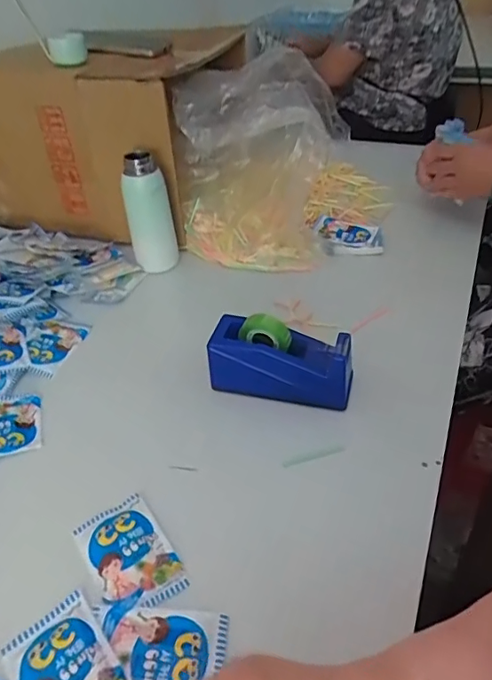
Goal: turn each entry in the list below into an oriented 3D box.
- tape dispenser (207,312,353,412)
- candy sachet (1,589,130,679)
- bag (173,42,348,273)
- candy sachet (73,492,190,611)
[{"bbox_3d":[0.039,0.022,0.551,0.147,0.087,0.056,8,40,15],"label":"tape dispenser"},{"bbox_3d":[-0.124,0.228,0.354,0.063,0.009,0.100,-28,45,-27],"label":"candy sachet"},{"bbox_3d":[0.009,-0.255,0.767,0.211,0.209,0.186,-4,39,-1],"label":"bag"},{"bbox_3d":[-0.096,0.176,0.426,0.062,0.008,0.099,-26,44,-26],"label":"candy sachet"}]

